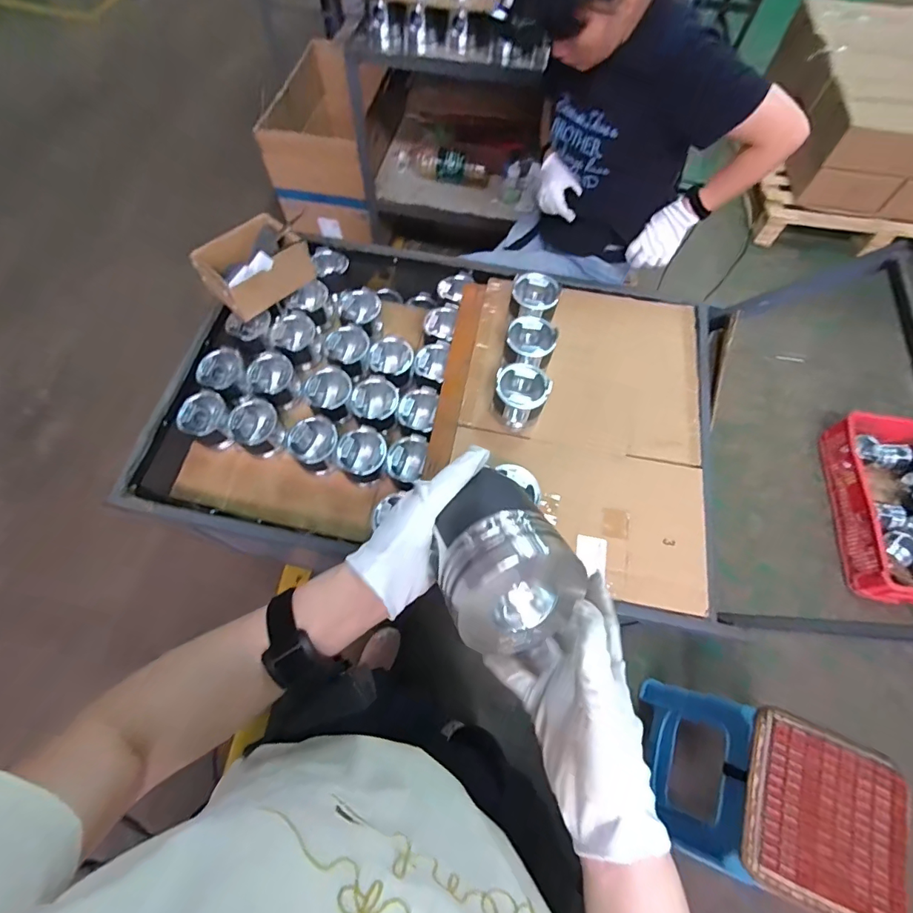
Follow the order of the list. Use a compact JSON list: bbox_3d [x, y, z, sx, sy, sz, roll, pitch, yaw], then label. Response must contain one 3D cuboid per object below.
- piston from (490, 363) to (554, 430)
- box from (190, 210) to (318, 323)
[{"bbox_3d":[0.120,-0.110,0.886,0.100,0.111,0.091,1,66,-1],"label":"piston"},{"bbox_3d":[-0.448,-0.424,1.015,0.158,0.111,0.204,42,71,16],"label":"box"}]

